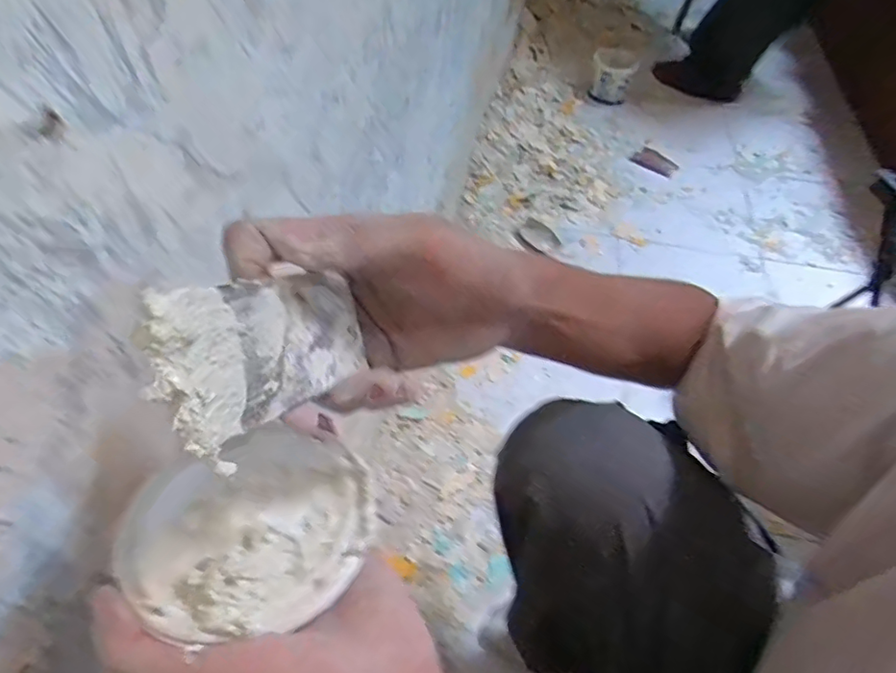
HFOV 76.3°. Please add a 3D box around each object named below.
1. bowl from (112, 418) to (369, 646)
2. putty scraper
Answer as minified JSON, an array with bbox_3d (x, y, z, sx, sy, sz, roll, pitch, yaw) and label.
[{"bbox_3d":[-0.089,0.091,0.262,0.103,0.040,0.105,-10,35,-10],"label":"bowl"},{"bbox_3d":[-0.061,0.006,0.209,0.004,0.053,0.104,-9,6,23],"label":"putty scraper"}]

